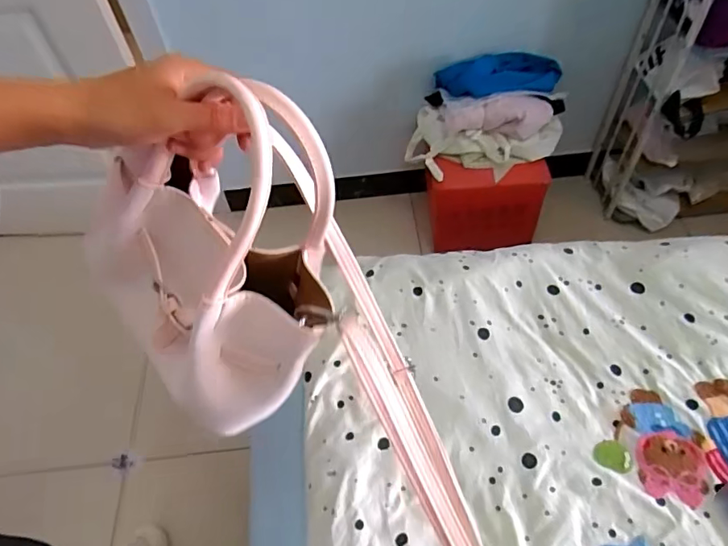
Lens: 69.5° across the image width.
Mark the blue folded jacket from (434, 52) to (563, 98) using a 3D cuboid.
[{"bbox_3d":[0.333,-0.480,1.281,0.298,0.087,0.109,0,54,3],"label":"blue folded jacket"}]

